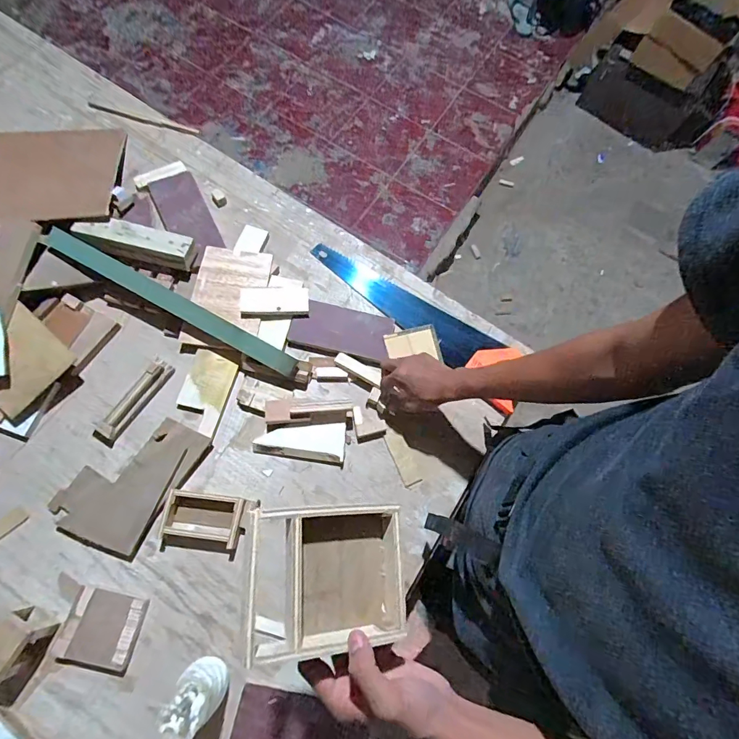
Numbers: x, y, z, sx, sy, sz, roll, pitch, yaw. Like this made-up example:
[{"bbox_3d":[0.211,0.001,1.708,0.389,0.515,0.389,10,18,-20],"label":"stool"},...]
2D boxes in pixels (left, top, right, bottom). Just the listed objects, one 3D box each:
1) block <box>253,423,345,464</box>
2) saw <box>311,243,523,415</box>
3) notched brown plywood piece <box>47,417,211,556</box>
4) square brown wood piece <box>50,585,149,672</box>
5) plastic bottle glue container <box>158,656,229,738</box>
[{"bbox_3d":[-0.120,0.125,0.719,0.152,0.020,0.063,3,72,-3],"label":"block"},{"bbox_3d":[0.103,-0.118,0.817,0.490,0.034,0.108,42,74,9],"label":"saw"},{"bbox_3d":[-0.388,0.170,0.672,0.150,0.014,0.213,29,72,5],"label":"notched brown plywood piece"},{"bbox_3d":[-0.390,0.376,0.604,0.105,0.019,0.090,12,72,0],"label":"square brown wood piece"},{"bbox_3d":[-0.230,0.431,0.551,0.062,0.094,0.065,2,71,-5],"label":"plastic bottle glue container"}]

